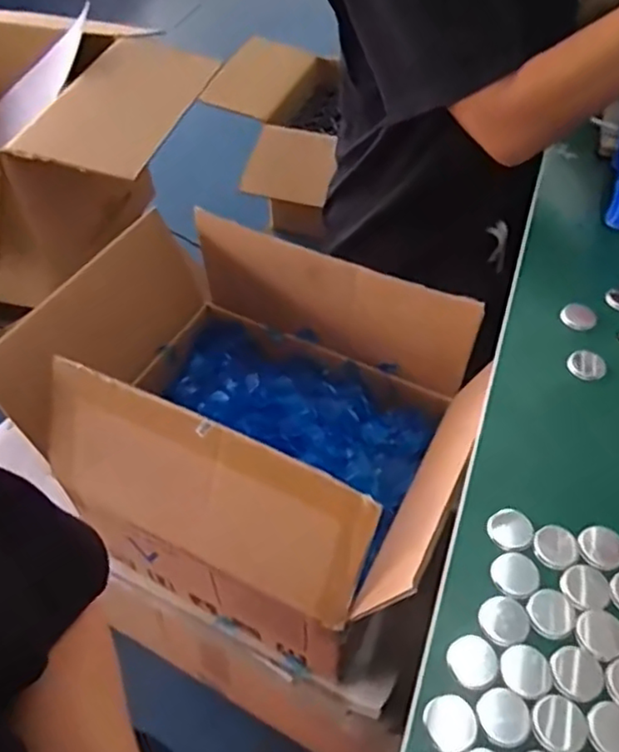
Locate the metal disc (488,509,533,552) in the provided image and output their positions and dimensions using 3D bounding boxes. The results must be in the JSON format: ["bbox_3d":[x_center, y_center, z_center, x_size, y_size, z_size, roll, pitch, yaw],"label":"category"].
[{"bbox_3d":[0.142,0.109,0.450,0.029,0.006,0.031,-1,49,1],"label":"metal disc"}]

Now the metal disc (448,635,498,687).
[{"bbox_3d":[0.101,0.176,0.392,0.029,0.004,0.029,-1,49,1],"label":"metal disc"}]

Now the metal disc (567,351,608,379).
[{"bbox_3d":[0.239,-0.010,0.548,0.032,0.004,0.031,-1,49,1],"label":"metal disc"}]

